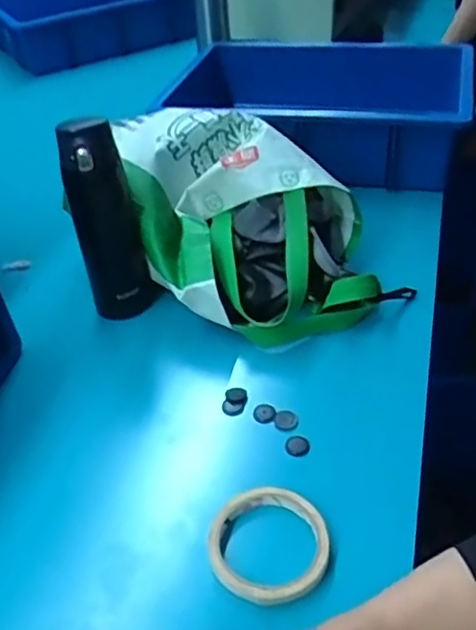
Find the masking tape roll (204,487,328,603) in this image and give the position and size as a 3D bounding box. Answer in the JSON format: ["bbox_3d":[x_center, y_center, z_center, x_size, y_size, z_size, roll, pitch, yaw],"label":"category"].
[{"bbox_3d":[0.023,0.174,0.489,0.090,0.018,0.088,-3,40,2],"label":"masking tape roll"}]

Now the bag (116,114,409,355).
[{"bbox_3d":[0.022,-0.111,0.721,0.270,0.154,0.245,-10,40,-7],"label":"bag"}]

